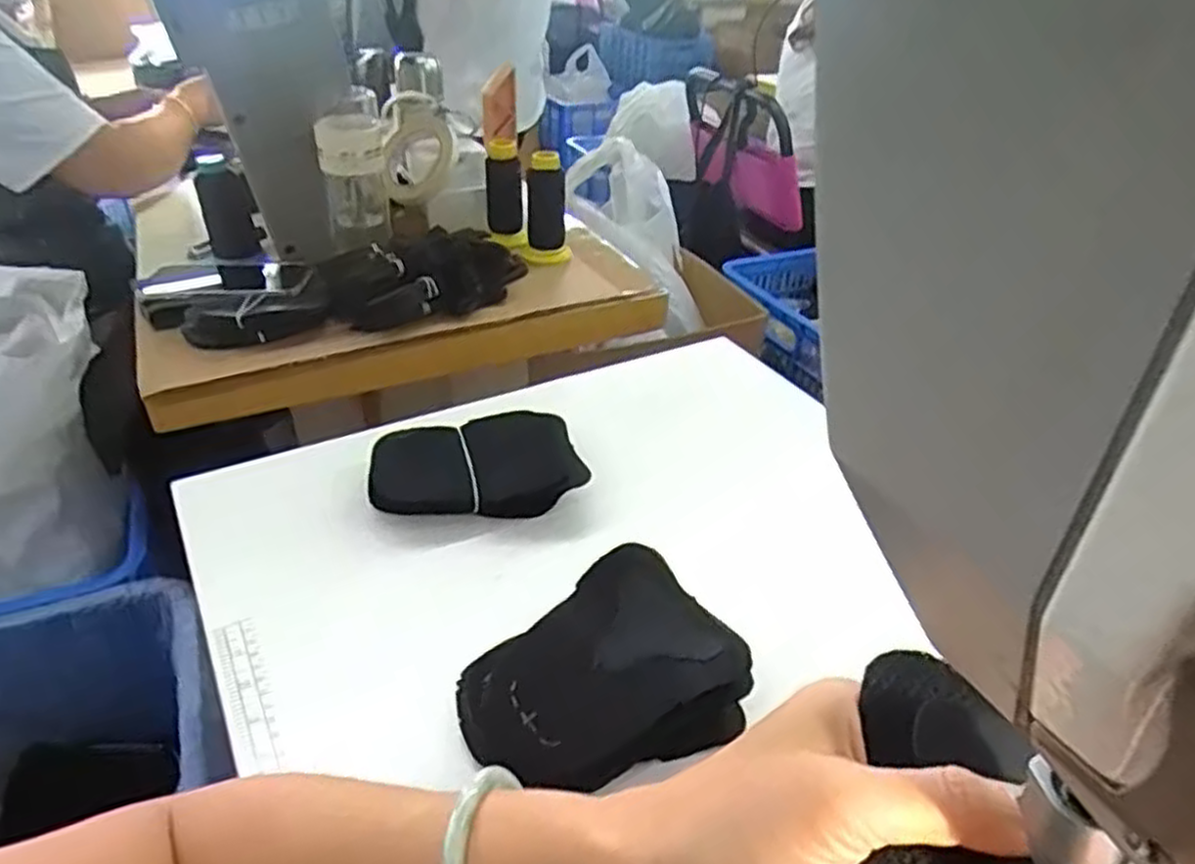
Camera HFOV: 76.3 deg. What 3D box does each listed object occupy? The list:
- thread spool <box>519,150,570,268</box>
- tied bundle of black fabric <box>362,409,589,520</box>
[{"bbox_3d":[-0.063,-0.266,0.896,0.054,0.129,0.047,-3,36,-9],"label":"thread spool"},{"bbox_3d":[-0.095,0.028,0.591,0.156,0.038,0.100,-7,36,-14],"label":"tied bundle of black fabric"}]

